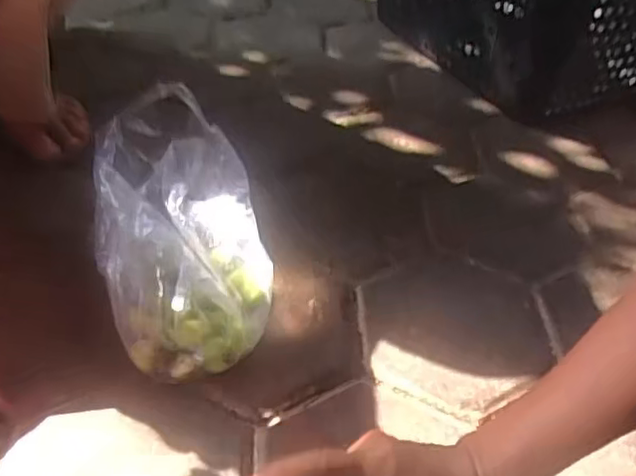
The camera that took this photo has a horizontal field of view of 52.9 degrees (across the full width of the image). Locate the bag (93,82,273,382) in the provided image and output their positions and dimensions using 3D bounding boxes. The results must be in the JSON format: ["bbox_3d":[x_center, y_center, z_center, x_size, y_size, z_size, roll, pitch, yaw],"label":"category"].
[{"bbox_3d":[-0.147,-0.026,0.657,0.151,0.083,0.336,-9,55,-17],"label":"bag"}]

